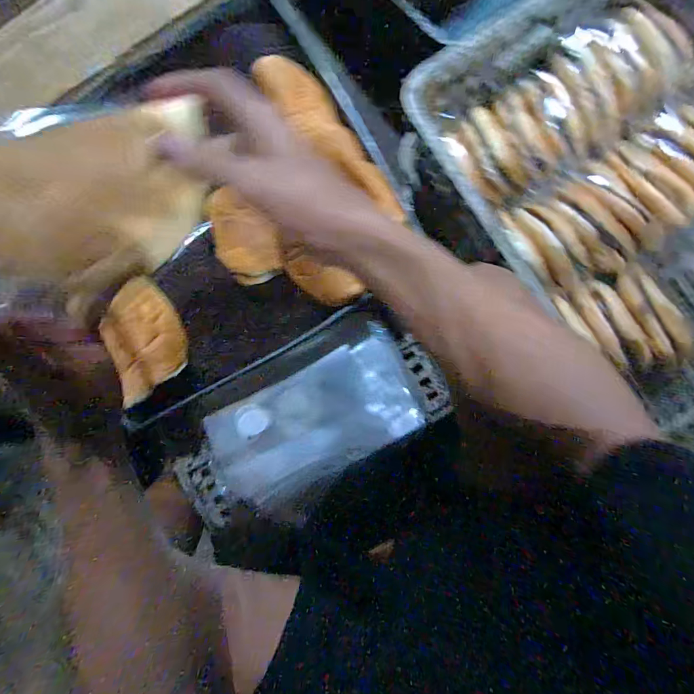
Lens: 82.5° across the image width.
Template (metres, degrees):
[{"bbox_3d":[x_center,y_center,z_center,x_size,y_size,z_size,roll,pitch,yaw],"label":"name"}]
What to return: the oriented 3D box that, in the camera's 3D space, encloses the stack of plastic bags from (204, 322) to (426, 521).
[{"bbox_3d":[-0.037,0.104,0.520,0.271,0.035,0.156,-29,84,4],"label":"stack of plastic bags"}]

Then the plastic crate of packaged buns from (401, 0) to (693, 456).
[{"bbox_3d":[0.425,-0.196,0.547,0.415,0.138,0.658,-36,83,3],"label":"plastic crate of packaged buns"}]

